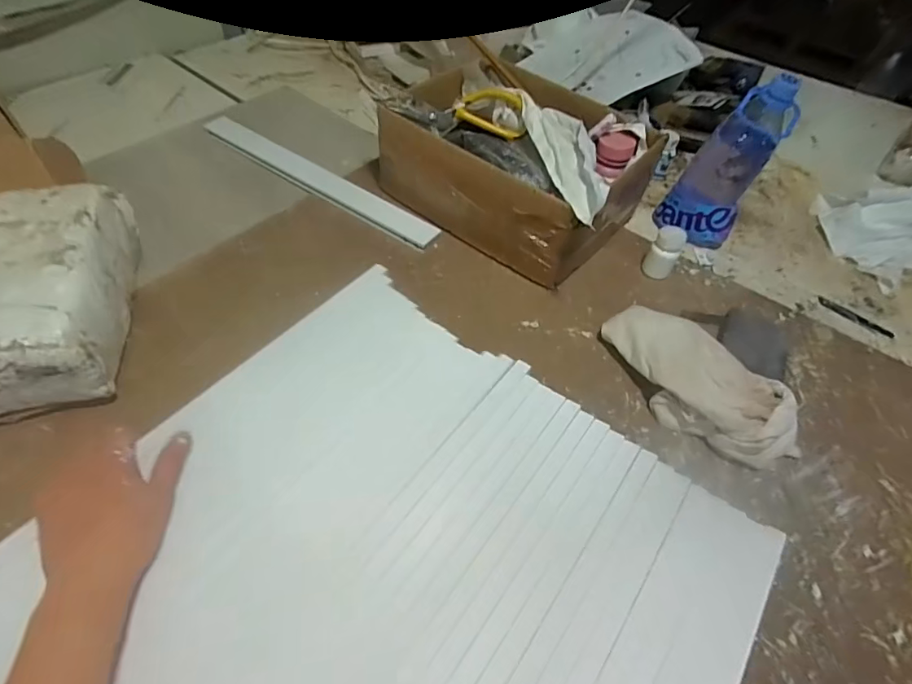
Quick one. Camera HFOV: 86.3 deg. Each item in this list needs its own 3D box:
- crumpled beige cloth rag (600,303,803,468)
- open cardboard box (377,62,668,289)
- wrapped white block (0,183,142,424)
[{"bbox_3d":[0.250,0.039,0.506,0.212,0.067,0.091,37,57,21],"label":"crumpled beige cloth rag"},{"bbox_3d":[0.090,-0.252,0.668,0.315,0.144,0.252,35,57,20],"label":"open cardboard box"},{"bbox_3d":[-0.394,-0.048,0.480,0.110,0.111,0.234,-8,53,-11],"label":"wrapped white block"}]

